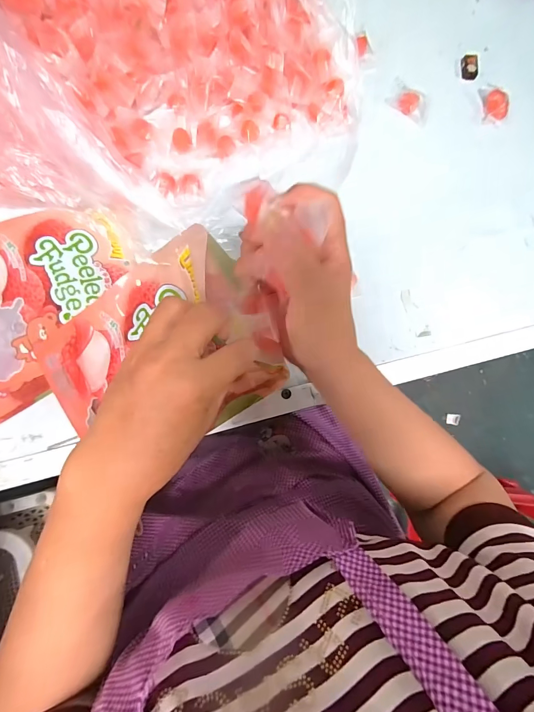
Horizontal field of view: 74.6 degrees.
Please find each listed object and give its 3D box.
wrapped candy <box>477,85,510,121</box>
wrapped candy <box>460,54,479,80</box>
[{"bbox_3d":[0.269,-0.300,0.412,0.028,0.015,0.041,-3,83,-7],"label":"wrapped candy"},{"bbox_3d":[0.242,-0.346,0.417,0.017,0.009,0.029,-1,83,-6],"label":"wrapped candy"}]

